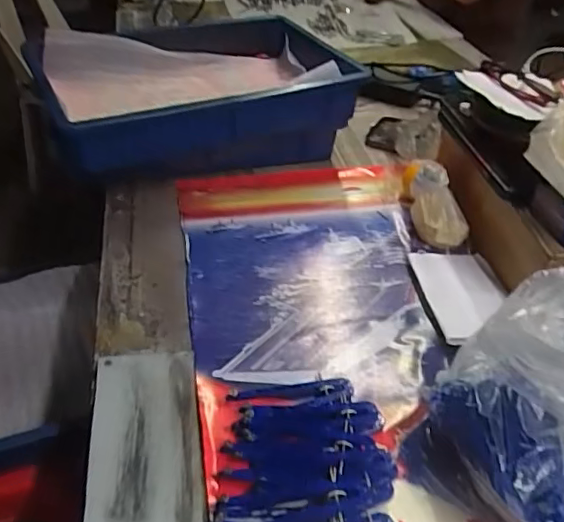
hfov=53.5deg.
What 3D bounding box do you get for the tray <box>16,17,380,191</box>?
[{"bbox_3d":[-0.135,-0.240,0.862,0.413,0.156,0.334,-16,42,-22],"label":"tray"}]

